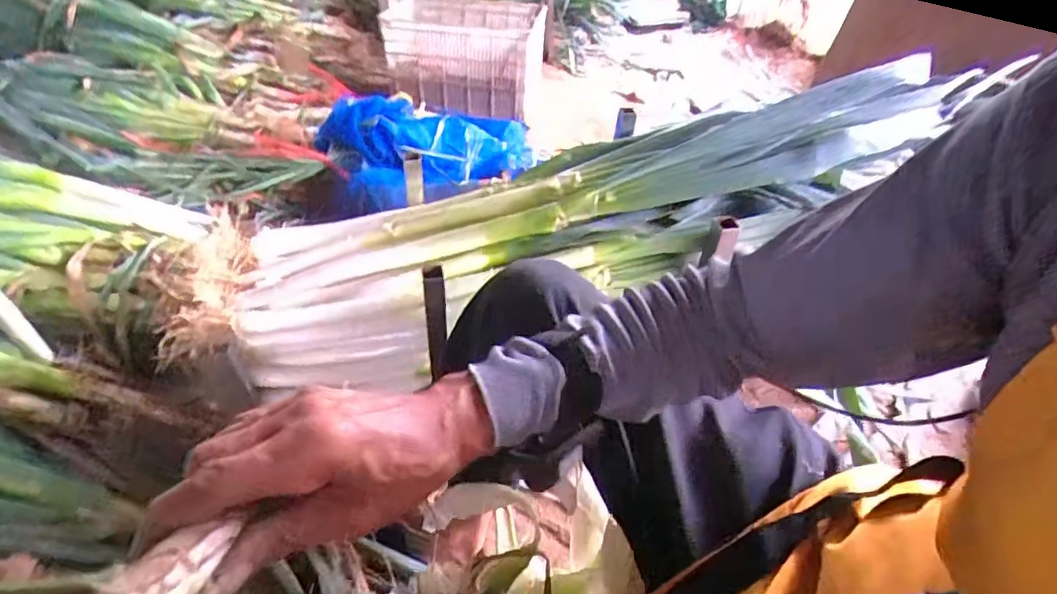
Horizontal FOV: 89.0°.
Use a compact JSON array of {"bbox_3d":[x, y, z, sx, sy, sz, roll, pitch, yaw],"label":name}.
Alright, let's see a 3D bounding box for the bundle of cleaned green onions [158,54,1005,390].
[{"bbox_3d":[0.056,-0.113,0.731,0.961,0.191,0.247,-17,42,1],"label":"bundle of cleaned green onions"}]

